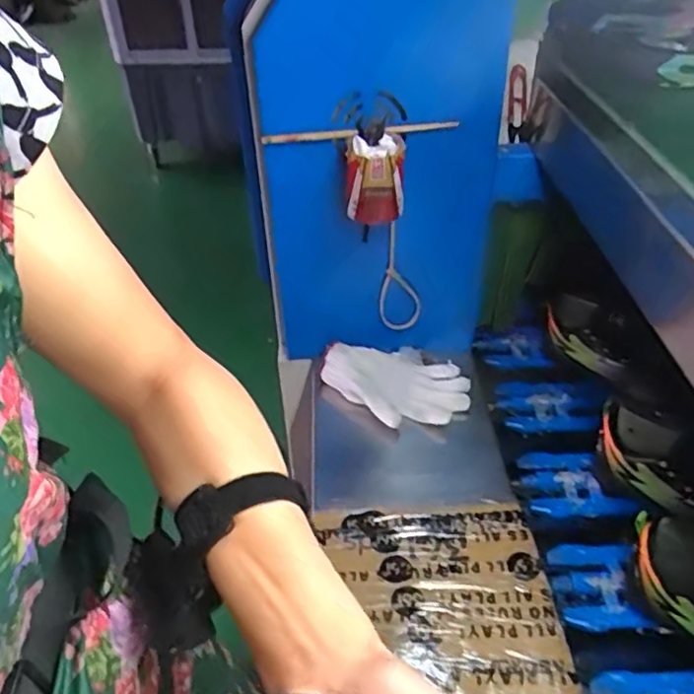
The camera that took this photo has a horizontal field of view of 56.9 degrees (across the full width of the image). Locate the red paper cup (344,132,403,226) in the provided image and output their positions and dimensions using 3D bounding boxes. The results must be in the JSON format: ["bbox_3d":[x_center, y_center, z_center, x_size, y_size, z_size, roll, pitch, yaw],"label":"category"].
[{"bbox_3d":[0.031,-0.192,0.737,0.065,0.087,0.061,0,37,0],"label":"red paper cup"}]

